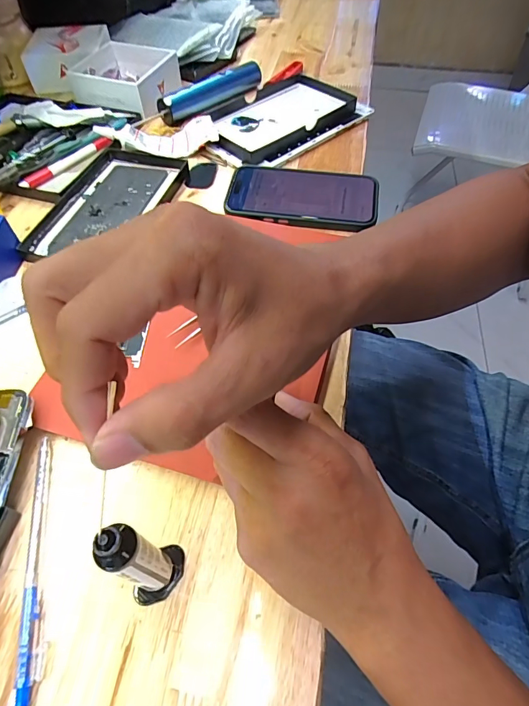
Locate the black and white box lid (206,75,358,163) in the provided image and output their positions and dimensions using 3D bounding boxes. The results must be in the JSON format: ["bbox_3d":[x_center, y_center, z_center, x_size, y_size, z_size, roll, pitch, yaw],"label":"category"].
[{"bbox_3d":[0.013,-0.292,0.499,0.173,0.026,0.120,-35,61,-22],"label":"black and white box lid"}]

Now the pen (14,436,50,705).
[{"bbox_3d":[-0.130,0.115,0.231,0.011,0.006,0.136,-13,55,-9],"label":"pen"}]

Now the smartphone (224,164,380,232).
[{"bbox_3d":[0.038,-0.160,0.407,0.148,0.007,0.075,7,54,6],"label":"smartphone"}]

